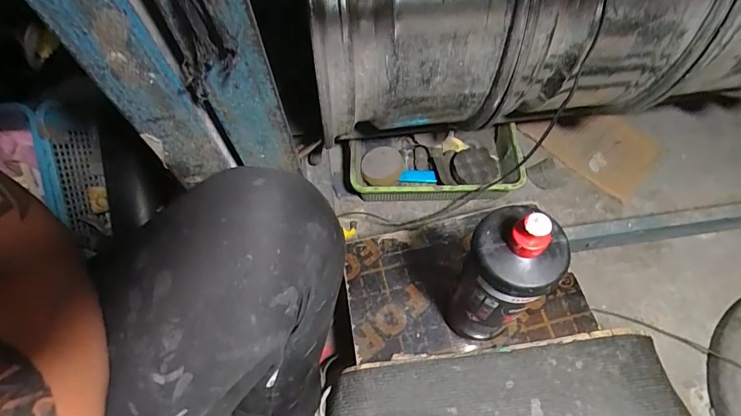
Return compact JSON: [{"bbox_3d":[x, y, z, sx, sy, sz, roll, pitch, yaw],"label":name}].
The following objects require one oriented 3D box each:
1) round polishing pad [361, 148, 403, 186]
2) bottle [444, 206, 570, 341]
[{"bbox_3d":[0.023,-0.082,0.812,0.078,0.023,0.078,-1,63,2],"label":"round polishing pad"},{"bbox_3d":[0.132,0.081,0.442,0.083,0.264,0.064,29,68,15],"label":"bottle"}]

